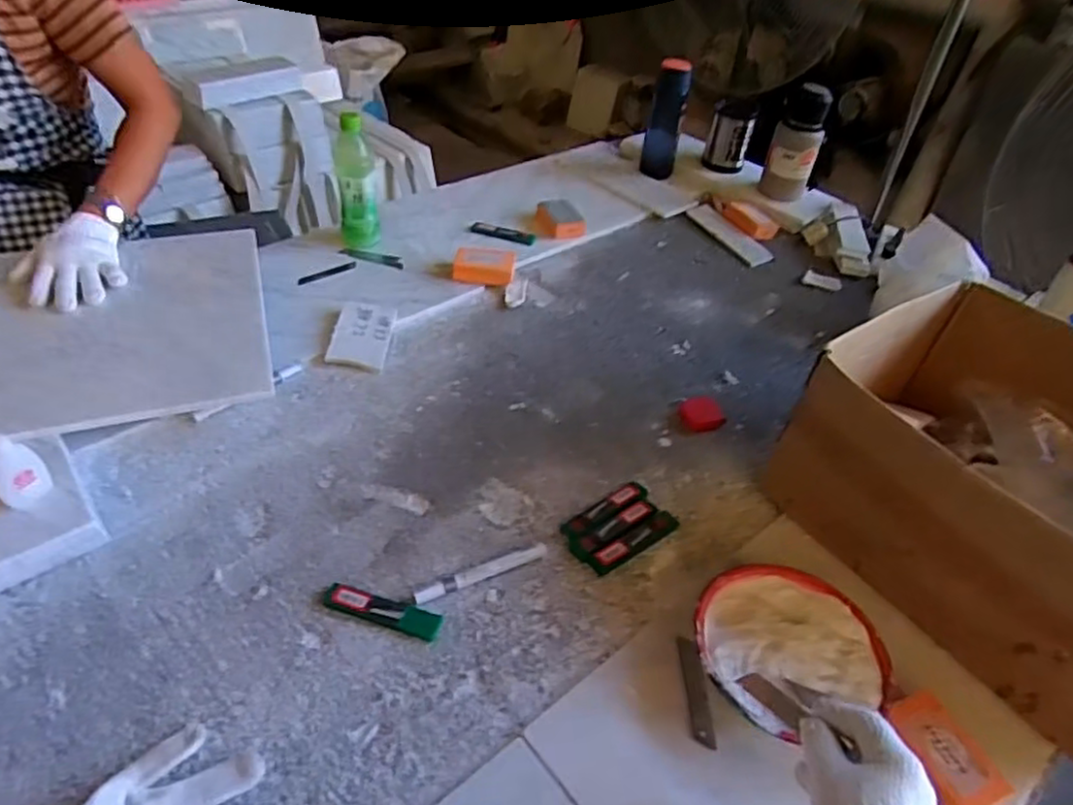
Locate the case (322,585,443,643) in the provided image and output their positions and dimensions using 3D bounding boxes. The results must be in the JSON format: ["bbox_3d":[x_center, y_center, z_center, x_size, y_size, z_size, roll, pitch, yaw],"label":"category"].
[{"bbox_3d":[-0.148,0.200,0.659,0.116,0.006,0.027,15,42,9],"label":"case"}]

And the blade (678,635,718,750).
[{"bbox_3d":[0.145,0.262,0.624,0.019,0.006,0.102,-7,41,6],"label":"blade"}]

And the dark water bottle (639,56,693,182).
[{"bbox_3d":[0.260,-0.566,1.394,0.068,0.227,0.081,6,43,2],"label":"dark water bottle"}]

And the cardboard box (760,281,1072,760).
[{"bbox_3d":[0.509,0.106,0.698,0.353,0.227,0.428,-21,49,-24],"label":"cardboard box"}]

